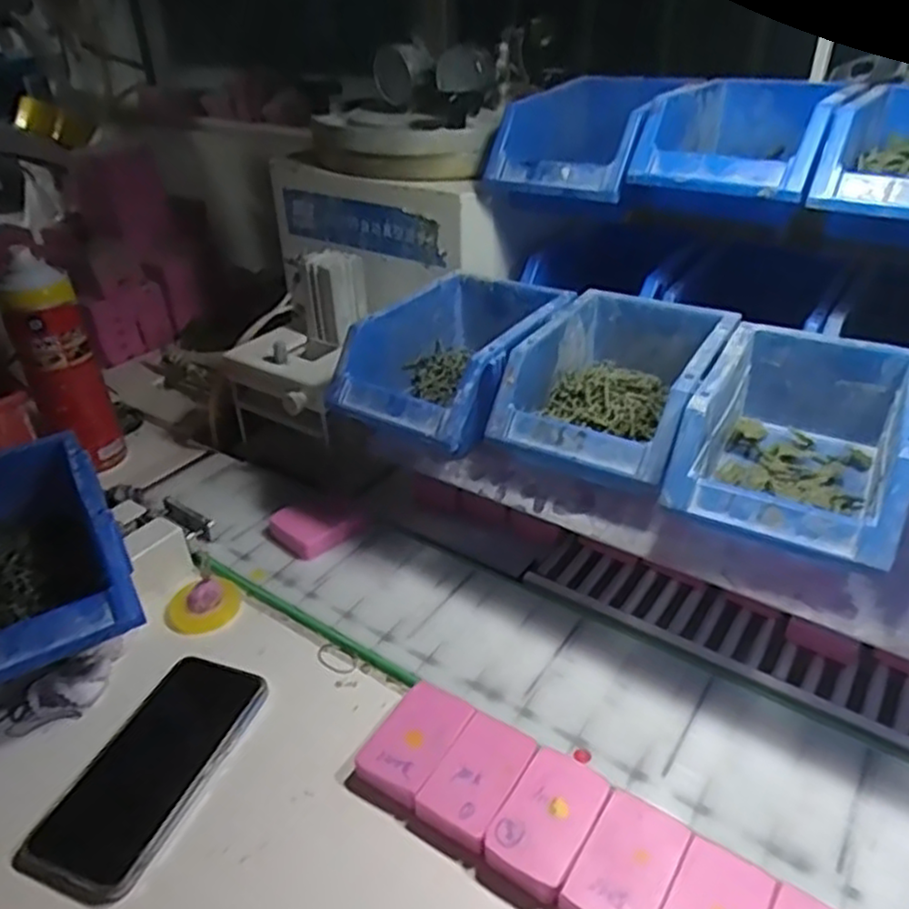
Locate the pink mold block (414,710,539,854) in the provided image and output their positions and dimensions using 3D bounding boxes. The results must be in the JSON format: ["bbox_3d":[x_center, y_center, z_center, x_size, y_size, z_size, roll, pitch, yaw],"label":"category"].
[{"bbox_3d":[0.015,0.189,0.419,0.044,0.018,0.069,20,41,29],"label":"pink mold block"}]

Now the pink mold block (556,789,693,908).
[{"bbox_3d":[0.089,0.216,0.375,0.044,0.016,0.071,20,42,30],"label":"pink mold block"}]

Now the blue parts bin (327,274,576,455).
[{"bbox_3d":[0.002,-0.075,0.567,0.125,0.072,0.177,18,38,28],"label":"blue parts bin"}]

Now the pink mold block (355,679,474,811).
[{"bbox_3d":[-0.024,0.176,0.441,0.046,0.019,0.068,19,41,29],"label":"pink mold block"}]

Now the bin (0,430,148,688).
[{"bbox_3d":[-0.297,0.067,0.485,0.124,0.079,0.185,-16,34,-29],"label":"bin"}]

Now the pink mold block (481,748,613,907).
[{"bbox_3d":[0.051,0.202,0.398,0.045,0.018,0.075,20,42,30],"label":"pink mold block"}]

